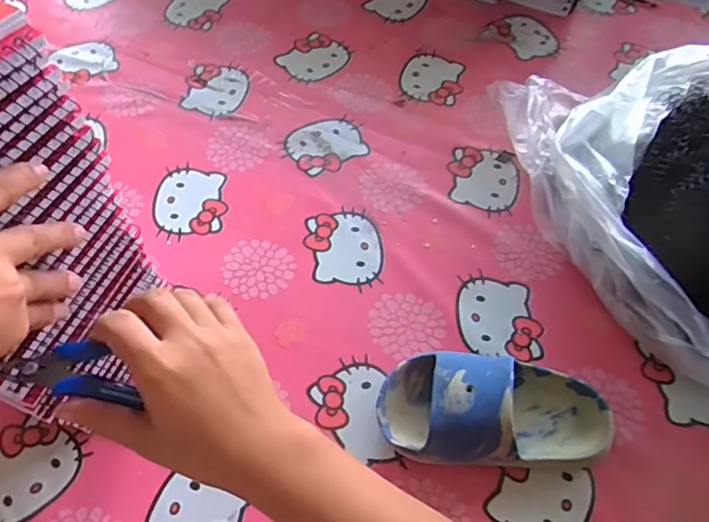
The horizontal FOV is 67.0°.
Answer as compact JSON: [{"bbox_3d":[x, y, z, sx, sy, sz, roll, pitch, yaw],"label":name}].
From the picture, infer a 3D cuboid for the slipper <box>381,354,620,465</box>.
[{"bbox_3d":[0.108,0.115,0.407,0.172,0.065,0.079,8,60,2],"label":"slipper"}]

